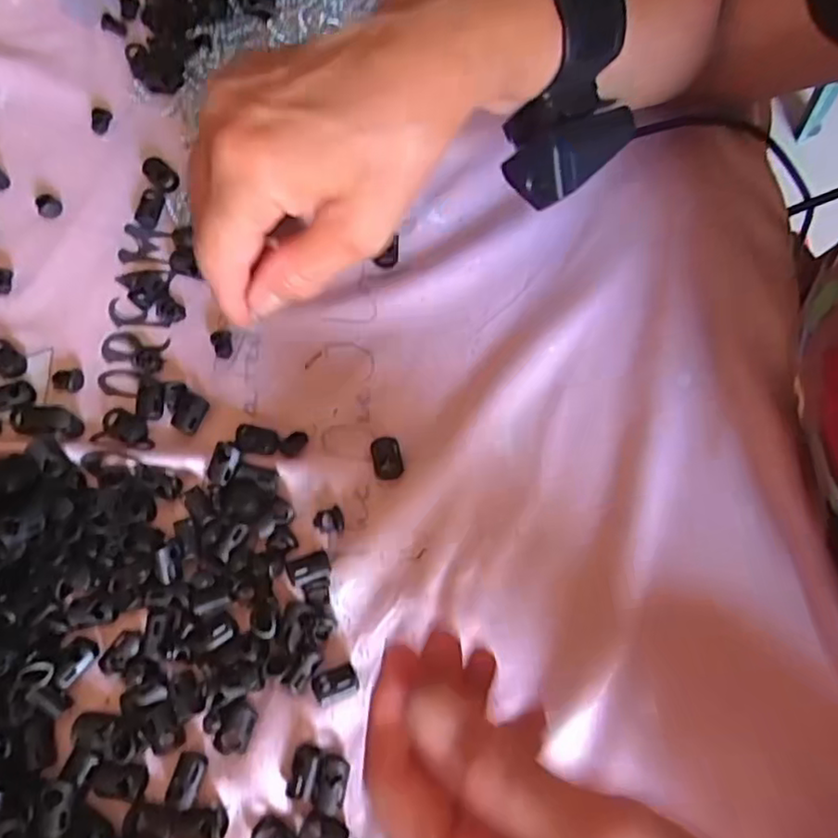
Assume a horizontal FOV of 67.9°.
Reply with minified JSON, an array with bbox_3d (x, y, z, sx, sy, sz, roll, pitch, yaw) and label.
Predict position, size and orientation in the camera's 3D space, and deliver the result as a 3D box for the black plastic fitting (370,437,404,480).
[{"bbox_3d":[-0.016,0.019,0.308,0.014,0.005,0.021,-9,74,-4],"label":"black plastic fitting"}]

